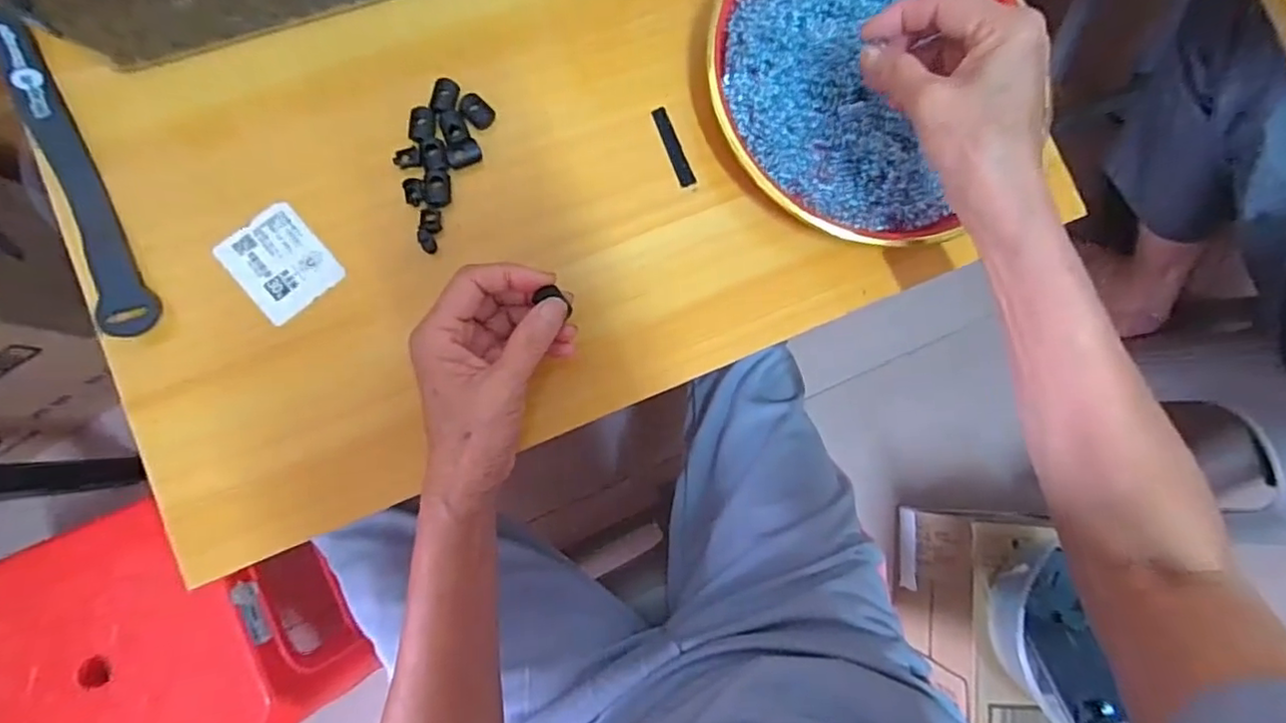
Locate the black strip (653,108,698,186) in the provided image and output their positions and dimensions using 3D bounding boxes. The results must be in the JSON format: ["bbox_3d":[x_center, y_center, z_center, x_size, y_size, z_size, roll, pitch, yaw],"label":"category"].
[{"bbox_3d":[0.020,-0.136,0.388,0.010,0.004,0.053,-21,87,-8],"label":"black strip"}]

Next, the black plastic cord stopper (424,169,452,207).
[{"bbox_3d":[-0.122,-0.103,0.364,0.014,0.006,0.023,-5,85,-7],"label":"black plastic cord stopper"}]

